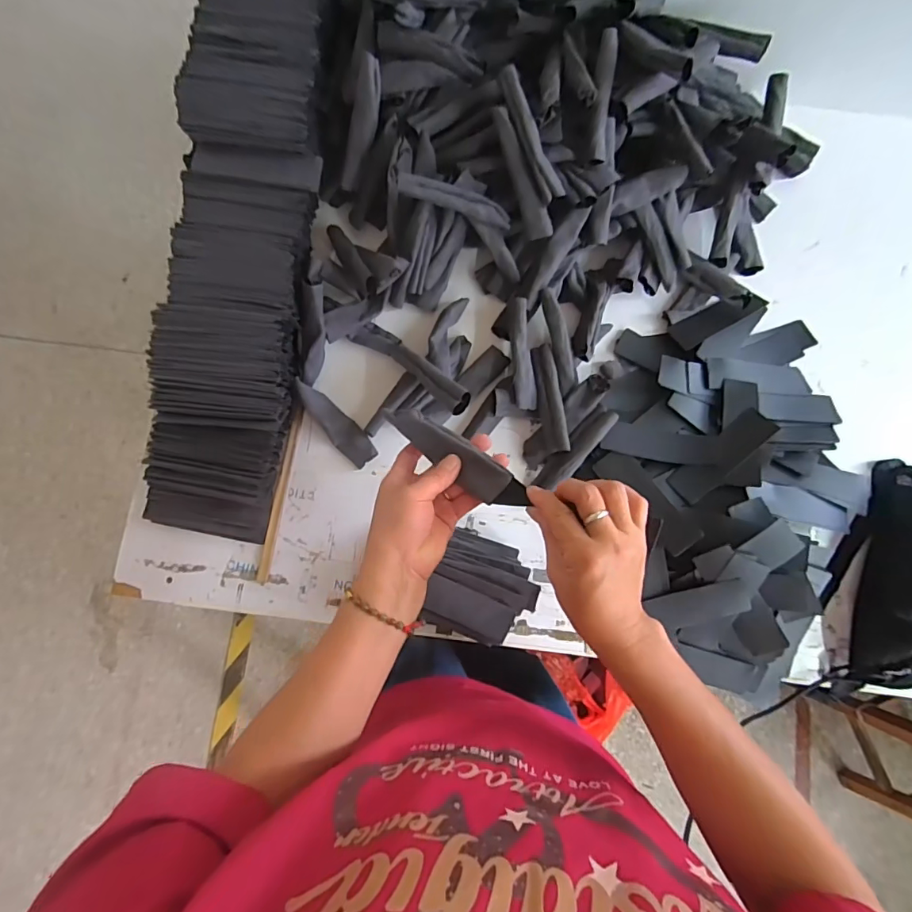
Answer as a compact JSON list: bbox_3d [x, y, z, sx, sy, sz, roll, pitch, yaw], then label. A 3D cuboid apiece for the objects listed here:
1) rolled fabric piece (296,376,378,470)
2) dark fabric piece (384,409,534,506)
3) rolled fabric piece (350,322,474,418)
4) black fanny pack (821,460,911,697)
[{"bbox_3d":[-0.163,-0.044,0.652,0.041,0.016,0.136,-41,100,-2],"label":"rolled fabric piece"},{"bbox_3d":[-0.003,0.000,0.452,0.155,0.018,0.035,34,86,21],"label":"dark fabric piece"},{"bbox_3d":[-0.058,-0.120,0.635,0.041,0.037,0.213,-49,56,-3],"label":"rolled fabric piece"},{"bbox_3d":[0.577,0.162,0.616,0.139,0.085,0.305,29,81,3],"label":"black fanny pack"}]

